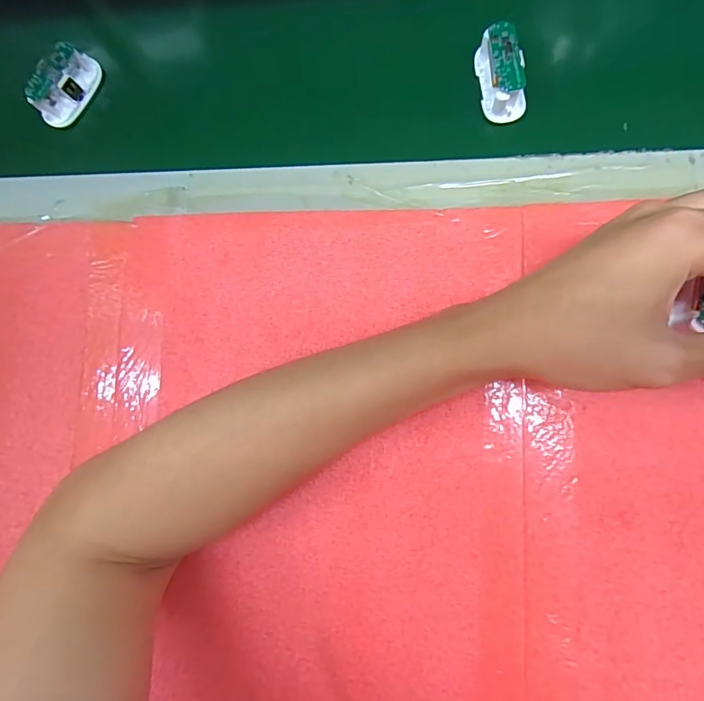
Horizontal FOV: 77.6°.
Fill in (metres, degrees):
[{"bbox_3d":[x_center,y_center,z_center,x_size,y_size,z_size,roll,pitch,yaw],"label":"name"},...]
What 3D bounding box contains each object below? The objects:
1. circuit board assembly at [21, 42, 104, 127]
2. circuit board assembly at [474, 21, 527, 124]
[{"bbox_3d":[-0.216,-0.199,0.328,0.023,0.031,0.058,25,87,9],"label":"circuit board assembly"},{"bbox_3d":[0.099,-0.180,0.286,0.025,0.028,0.052,-10,82,6],"label":"circuit board assembly"}]

